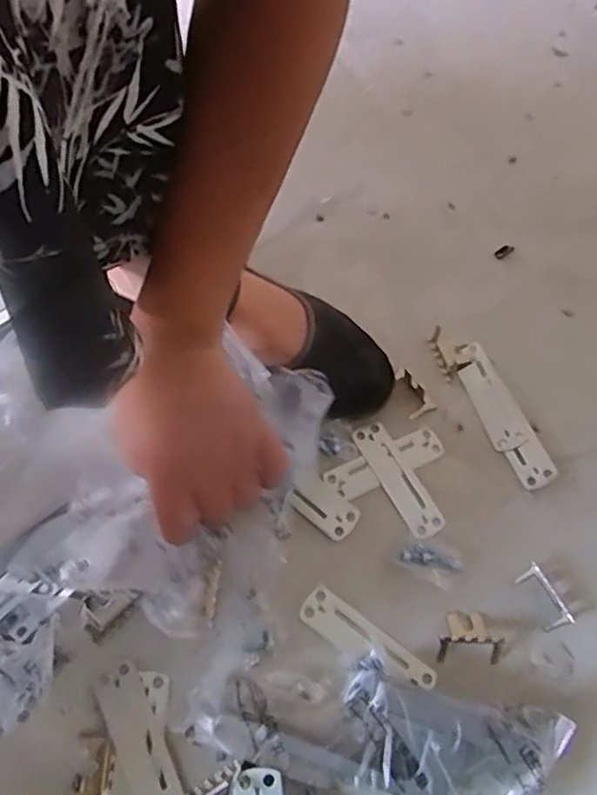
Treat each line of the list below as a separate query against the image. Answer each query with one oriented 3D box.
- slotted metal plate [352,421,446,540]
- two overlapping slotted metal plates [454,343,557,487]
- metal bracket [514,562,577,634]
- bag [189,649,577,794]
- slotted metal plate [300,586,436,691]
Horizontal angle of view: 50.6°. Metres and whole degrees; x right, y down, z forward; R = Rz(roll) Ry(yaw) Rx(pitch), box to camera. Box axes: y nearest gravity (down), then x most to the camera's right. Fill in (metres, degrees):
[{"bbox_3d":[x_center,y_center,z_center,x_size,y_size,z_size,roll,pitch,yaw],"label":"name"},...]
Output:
[{"bbox_3d":[0.073,0.060,0.468,0.028,0.005,0.093,-23,64,-16],"label":"slotted metal plate"},{"bbox_3d":[0.159,0.013,0.497,0.032,0.010,0.124,-16,63,-12],"label":"two overlapping slotted metal plates"},{"bbox_3d":[0.161,0.132,0.416,0.017,0.016,0.042,-22,64,-15],"label":"metal bracket"},{"bbox_3d":[0.045,0.193,0.371,0.206,0.036,0.069,12,60,4],"label":"bag"},{"bbox_3d":[0.043,0.160,0.407,0.092,0.008,0.028,35,68,16],"label":"slotted metal plate"}]

